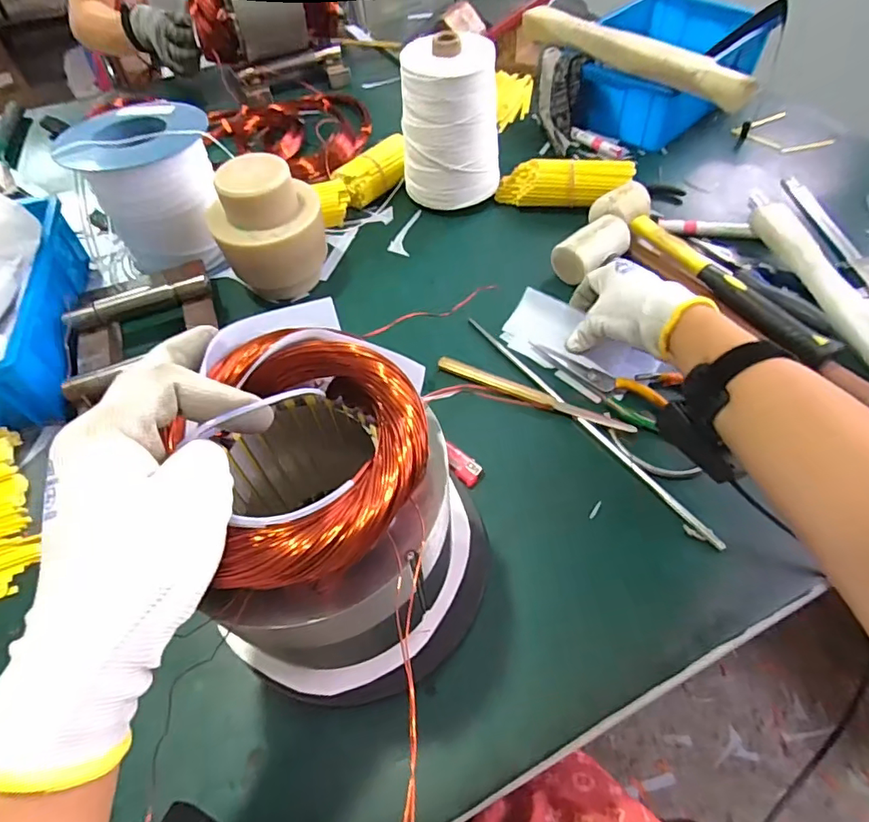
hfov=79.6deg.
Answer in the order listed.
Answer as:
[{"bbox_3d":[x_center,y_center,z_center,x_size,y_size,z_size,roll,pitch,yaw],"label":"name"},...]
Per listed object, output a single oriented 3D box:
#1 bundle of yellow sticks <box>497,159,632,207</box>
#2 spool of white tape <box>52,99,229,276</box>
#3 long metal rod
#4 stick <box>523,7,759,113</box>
[{"bbox_3d":[0.149,-0.270,0.616,0.159,0.045,0.042,6,55,24],"label":"bundle of yellow sticks"},{"bbox_3d":[-0.304,-0.245,0.572,0.134,0.119,0.135,-2,55,3],"label":"spool of white tape"},{"bbox_3d":[0.127,0.005,0.460,0.010,0.008,0.296,-31,59,-17],"label":"long metal rod"},{"bbox_3d":[0.236,-0.442,0.642,0.020,0.035,0.323,-36,61,-20],"label":"stick"}]

